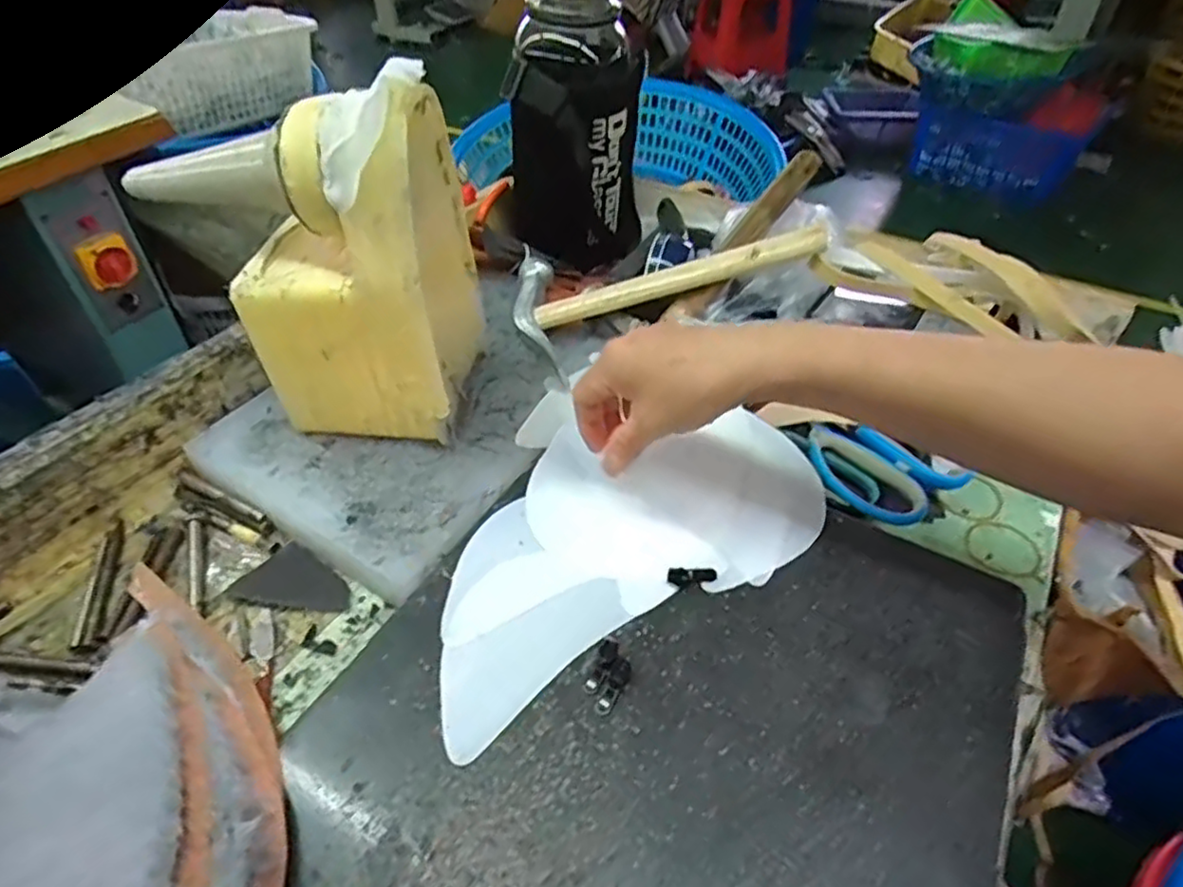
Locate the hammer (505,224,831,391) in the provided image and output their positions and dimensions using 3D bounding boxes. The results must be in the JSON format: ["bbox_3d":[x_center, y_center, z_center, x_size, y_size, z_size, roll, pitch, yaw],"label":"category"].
[{"bbox_3d":[0.056,-0.119,0.517,0.236,0.024,0.137,-12,44,11],"label":"hammer"}]

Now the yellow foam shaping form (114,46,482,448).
[{"bbox_3d":[-0.145,-0.110,0.427,0.114,0.215,0.110,3,45,2],"label":"yellow foam shaping form"}]

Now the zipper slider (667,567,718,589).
[{"bbox_3d":[0.058,0.075,0.391,0.029,0.006,0.010,-8,46,-9],"label":"zipper slider"}]

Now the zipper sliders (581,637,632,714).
[{"bbox_3d":[0.009,0.118,0.350,0.019,0.006,0.039,19,48,17],"label":"zipper sliders"}]

